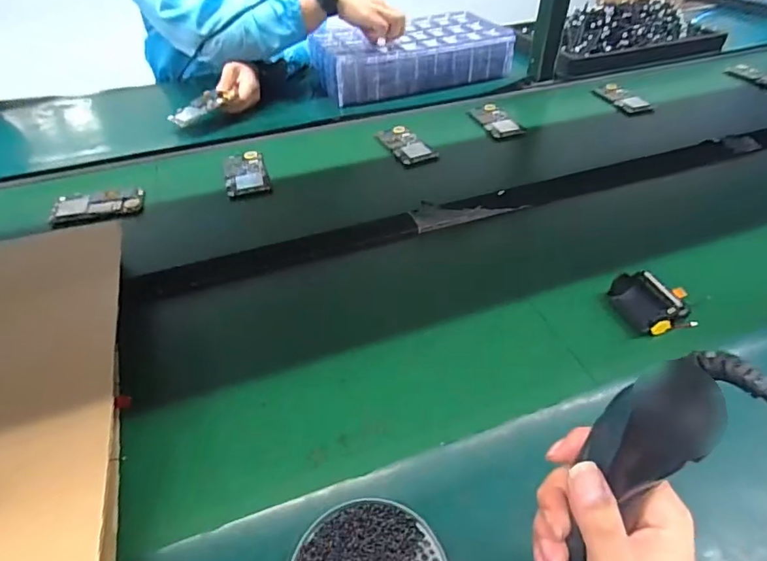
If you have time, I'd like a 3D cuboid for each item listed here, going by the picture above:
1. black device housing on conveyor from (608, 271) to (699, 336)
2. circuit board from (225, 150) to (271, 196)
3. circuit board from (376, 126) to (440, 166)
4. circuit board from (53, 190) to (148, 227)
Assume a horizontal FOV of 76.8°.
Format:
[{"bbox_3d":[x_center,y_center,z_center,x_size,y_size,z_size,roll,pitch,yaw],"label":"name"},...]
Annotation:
[{"bbox_3d":[0.302,0.023,0.542,0.068,0.037,0.073,-13,46,-12],"label":"black device housing on conveyor"},{"bbox_3d":[-0.221,-0.174,0.774,0.064,0.014,0.112,-13,46,-13],"label":"circuit board"},{"bbox_3d":[0.036,-0.237,0.832,0.063,0.007,0.122,-21,48,-19],"label":"circuit board"},{"bbox_3d":[-0.418,-0.112,0.708,0.121,0.006,0.063,-8,45,-7],"label":"circuit board"}]

